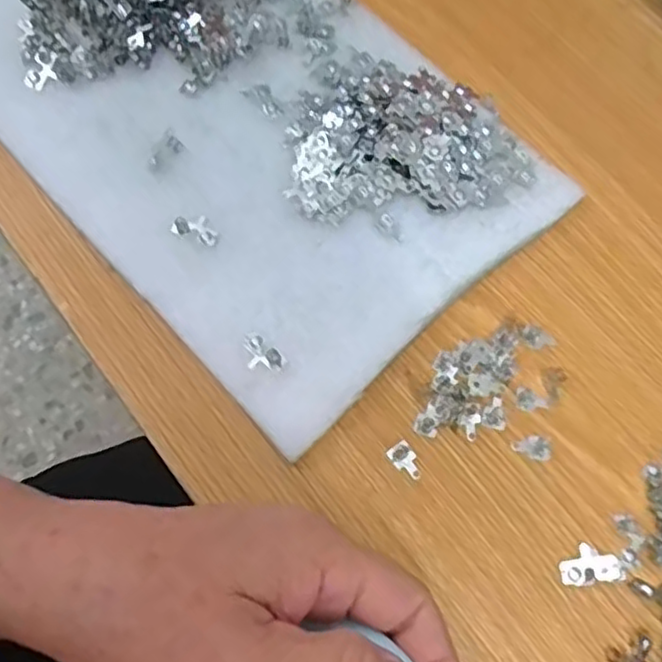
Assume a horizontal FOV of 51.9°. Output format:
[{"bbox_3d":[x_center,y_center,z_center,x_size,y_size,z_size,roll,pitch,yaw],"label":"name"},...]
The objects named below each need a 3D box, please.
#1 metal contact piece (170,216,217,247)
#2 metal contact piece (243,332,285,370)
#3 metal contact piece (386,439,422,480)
[{"bbox_3d":[-0.061,-0.047,0.307,0.022,0.004,0.013,18,71,3],"label":"metal contact piece"},{"bbox_3d":[-0.030,0.010,0.285,0.020,0.004,0.013,39,74,10],"label":"metal contact piece"},{"bbox_3d":[0.031,0.054,0.281,0.010,0.004,0.016,-31,75,-12],"label":"metal contact piece"}]

